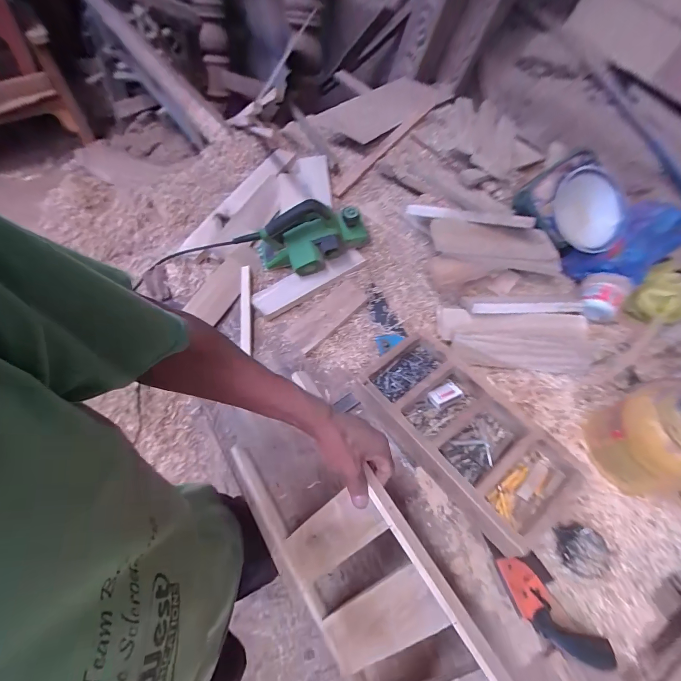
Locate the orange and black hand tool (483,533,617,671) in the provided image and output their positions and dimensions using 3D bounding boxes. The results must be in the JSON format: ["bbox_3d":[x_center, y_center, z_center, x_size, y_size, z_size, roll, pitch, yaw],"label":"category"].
[{"bbox_3d":[0.311,0.400,0.554,0.082,0.026,0.194,-22,61,-16],"label":"orange and black hand tool"}]

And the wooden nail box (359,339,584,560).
[{"bbox_3d":[0.216,0.156,0.643,0.195,0.061,0.357,-34,65,-22],"label":"wooden nail box"}]

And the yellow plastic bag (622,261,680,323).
[{"bbox_3d":[0.696,-0.095,0.774,0.133,0.088,0.115,-25,62,-18],"label":"yellow plastic bag"}]

